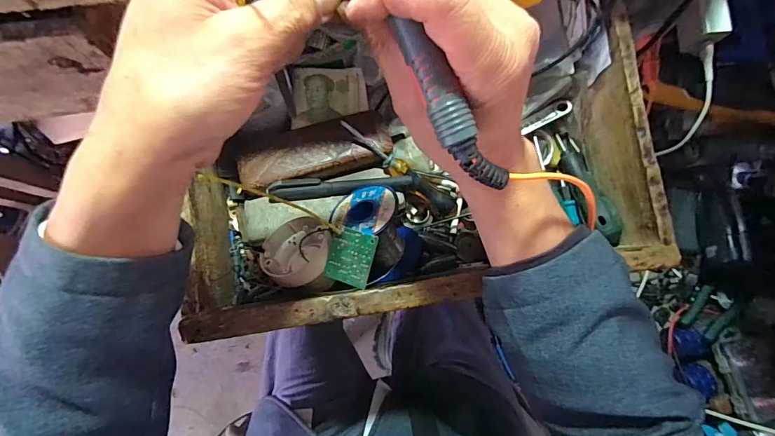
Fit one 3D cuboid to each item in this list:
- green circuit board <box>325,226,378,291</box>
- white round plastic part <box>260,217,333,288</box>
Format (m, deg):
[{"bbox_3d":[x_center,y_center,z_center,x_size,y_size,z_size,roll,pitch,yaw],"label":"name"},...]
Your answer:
[{"bbox_3d":[-0.030,0.031,0.336,0.040,0.006,0.043,15,91,24],"label":"green circuit board"},{"bbox_3d":[-0.080,0.028,0.362,0.060,0.043,0.058,0,82,-4],"label":"white round plastic part"}]

